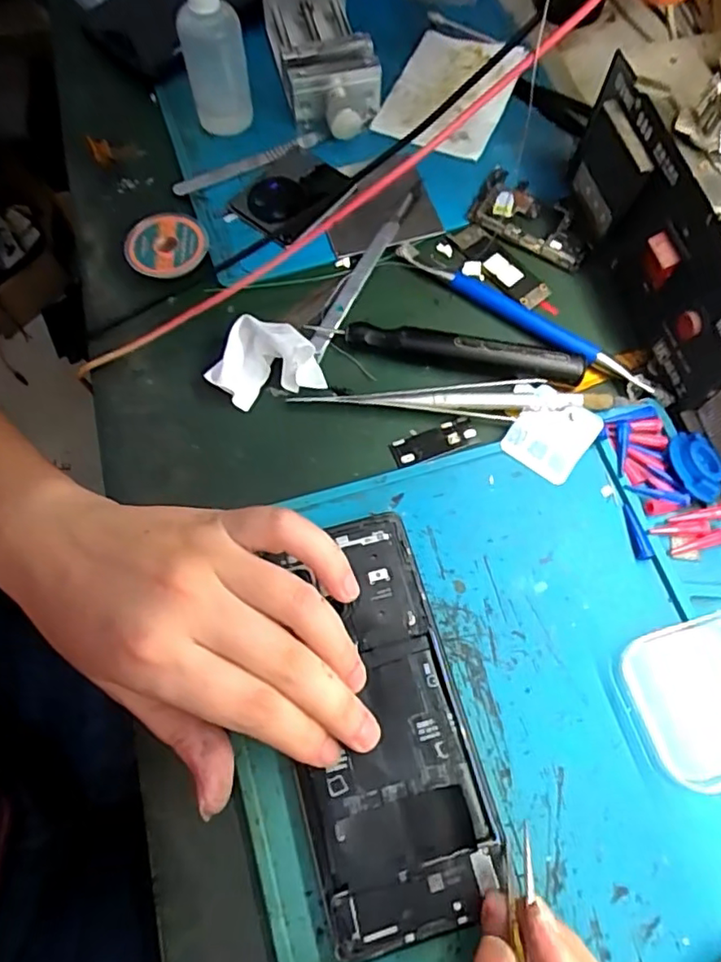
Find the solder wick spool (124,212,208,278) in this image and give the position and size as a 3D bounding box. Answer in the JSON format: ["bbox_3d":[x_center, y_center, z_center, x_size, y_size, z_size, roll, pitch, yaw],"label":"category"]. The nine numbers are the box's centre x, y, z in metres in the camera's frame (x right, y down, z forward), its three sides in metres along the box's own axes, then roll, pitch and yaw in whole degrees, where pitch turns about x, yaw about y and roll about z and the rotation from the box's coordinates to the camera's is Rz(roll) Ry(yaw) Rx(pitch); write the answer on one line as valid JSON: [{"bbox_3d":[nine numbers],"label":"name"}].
[{"bbox_3d":[-0.107,-0.131,0.339,0.039,0.015,0.045,42,73,15],"label":"solder wick spool"}]

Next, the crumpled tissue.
[{"bbox_3d":[-0.049,-0.060,0.309,0.053,0.027,0.042,30,71,11],"label":"crumpled tissue"}]

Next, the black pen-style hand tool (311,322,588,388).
[{"bbox_3d":[0.045,-0.069,0.317,0.142,0.015,0.015,10,68,4],"label":"black pen-style hand tool"}]

